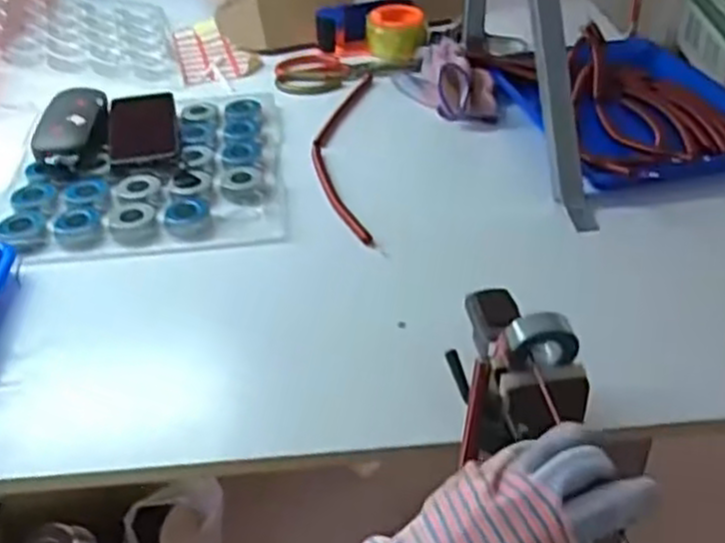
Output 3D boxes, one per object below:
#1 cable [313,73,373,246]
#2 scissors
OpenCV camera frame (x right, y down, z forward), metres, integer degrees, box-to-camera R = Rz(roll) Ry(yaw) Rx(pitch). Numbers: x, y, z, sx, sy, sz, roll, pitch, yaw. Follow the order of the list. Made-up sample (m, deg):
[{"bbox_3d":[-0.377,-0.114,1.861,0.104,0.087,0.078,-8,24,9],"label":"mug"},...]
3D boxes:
[{"bbox_3d":[-0.022,-0.142,0.879,0.066,0.012,0.364,-1,38,2],"label":"cable"},{"bbox_3d":[-0.021,-0.279,1.047,0.193,0.015,0.139,-3,38,-1],"label":"scissors"}]

